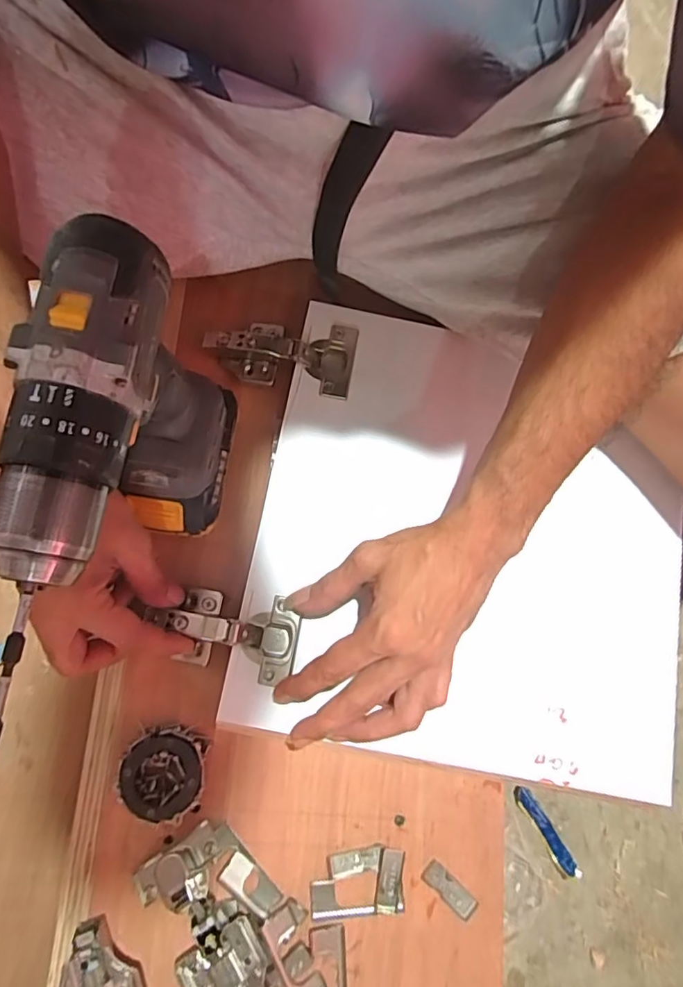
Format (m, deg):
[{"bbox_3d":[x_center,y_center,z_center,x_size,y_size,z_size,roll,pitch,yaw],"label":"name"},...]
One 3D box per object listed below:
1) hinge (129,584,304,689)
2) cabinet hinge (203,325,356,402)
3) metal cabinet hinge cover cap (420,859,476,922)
[{"bbox_3d":[-0.088,0.096,0.397,0.112,0.028,0.056,16,75,-1],"label":"hinge"},{"bbox_3d":[-0.049,-0.115,0.450,0.117,0.027,0.059,12,78,-2],"label":"cabinet hinge"},{"bbox_3d":[0.074,0.271,0.379,0.039,0.004,0.015,43,79,5],"label":"metal cabinet hinge cover cap"}]

